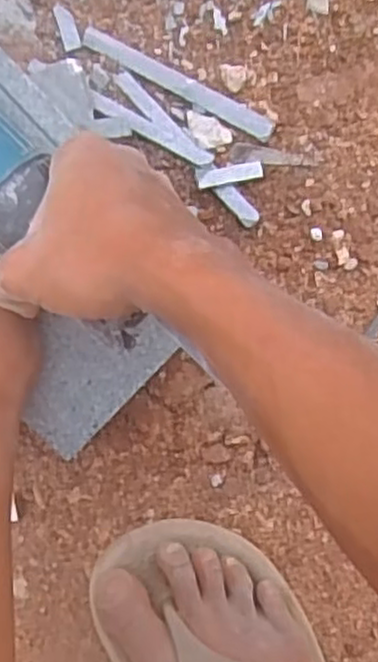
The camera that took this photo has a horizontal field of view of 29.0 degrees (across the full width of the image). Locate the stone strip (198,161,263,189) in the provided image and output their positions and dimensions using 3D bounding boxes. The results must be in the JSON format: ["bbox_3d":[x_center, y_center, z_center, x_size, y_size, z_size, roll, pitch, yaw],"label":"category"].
[{"bbox_3d":[0.028,-0.108,0.503,0.046,0.005,0.012,-15,86,-14],"label":"stone strip"}]

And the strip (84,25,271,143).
[{"bbox_3d":[-0.007,-0.173,0.511,0.147,0.012,0.016,30,88,3],"label":"strip"}]

